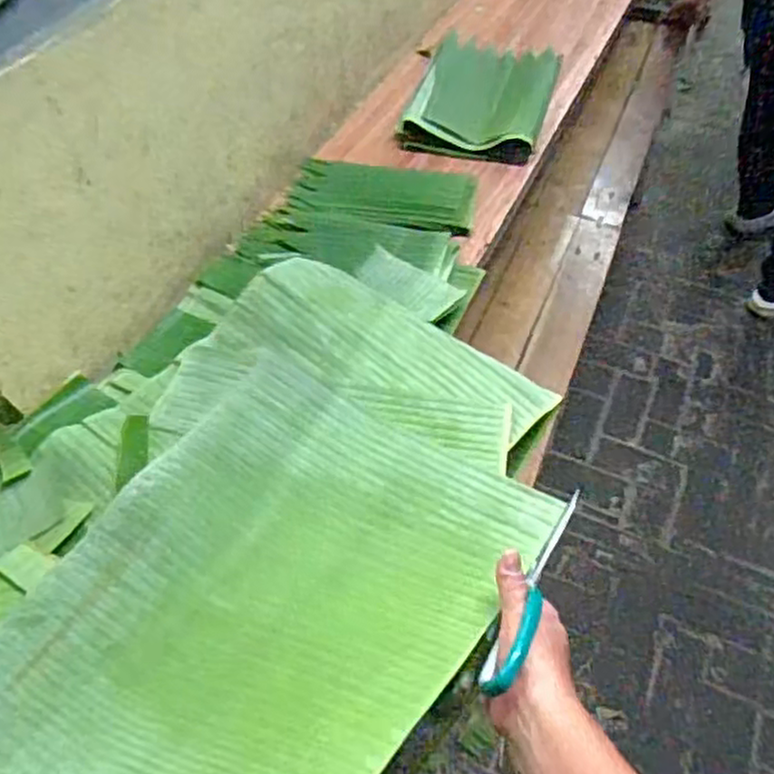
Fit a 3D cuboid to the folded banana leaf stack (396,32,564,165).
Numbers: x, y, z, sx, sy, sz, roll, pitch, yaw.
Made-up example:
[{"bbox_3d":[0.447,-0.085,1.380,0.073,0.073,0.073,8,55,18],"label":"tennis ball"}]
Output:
[{"bbox_3d":[0.154,-0.471,1.144,0.203,0.044,0.328,13,52,12],"label":"folded banana leaf stack"}]

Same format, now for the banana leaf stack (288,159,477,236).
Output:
[{"bbox_3d":[-0.005,-0.264,0.992,0.248,0.026,0.136,12,51,12],"label":"banana leaf stack"}]

